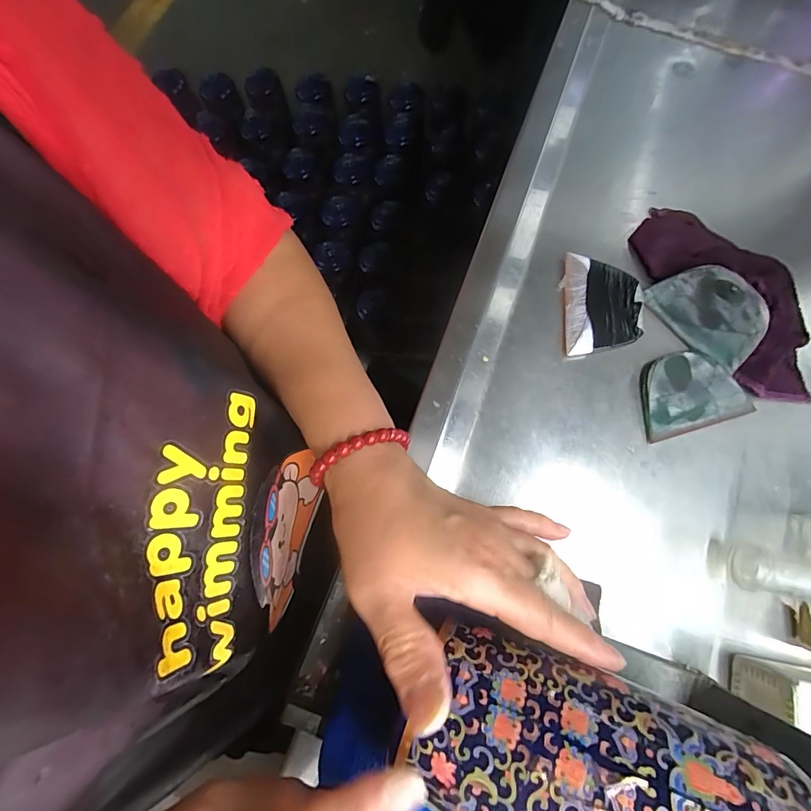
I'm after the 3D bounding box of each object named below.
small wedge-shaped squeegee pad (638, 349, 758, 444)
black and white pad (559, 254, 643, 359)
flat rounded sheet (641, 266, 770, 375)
[{"bbox_3d":[0.215,-0.011,0.325,0.083,0.010,0.058,-14,75,-5],"label":"small wedge-shaped squeegee pad"},{"bbox_3d":[0.155,-0.081,0.338,0.061,0.009,0.082,-1,76,1],"label":"black and white pad"},{"bbox_3d":[0.233,-0.074,0.328,0.084,0.006,0.057,43,106,16],"label":"flat rounded sheet"}]

